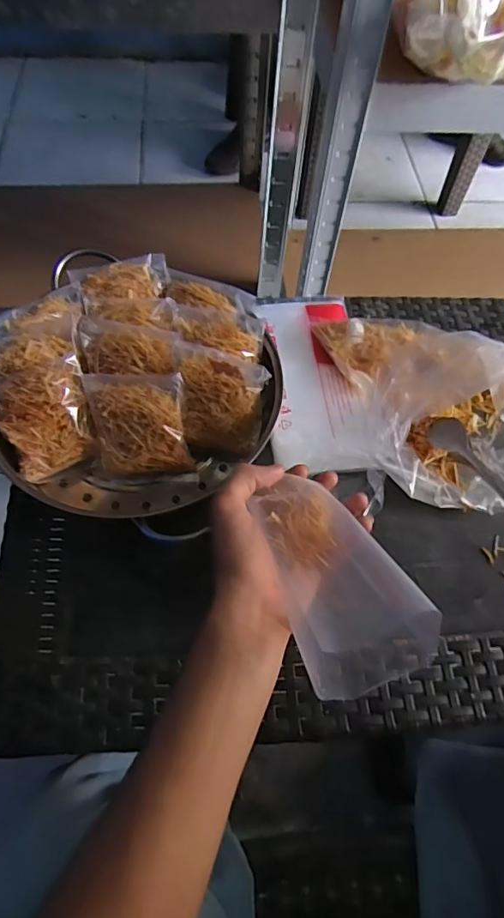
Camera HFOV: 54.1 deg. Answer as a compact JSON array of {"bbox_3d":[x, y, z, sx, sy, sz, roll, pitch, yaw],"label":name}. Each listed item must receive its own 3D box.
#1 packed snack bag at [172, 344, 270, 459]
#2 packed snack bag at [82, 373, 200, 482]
[{"bbox_3d":[-0.032,-0.051,0.445,0.084,0.024,0.091,11,101,-2],"label":"packed snack bag"},{"bbox_3d":[-0.100,-0.026,0.444,0.089,0.027,0.097,-2,105,-2],"label":"packed snack bag"}]

